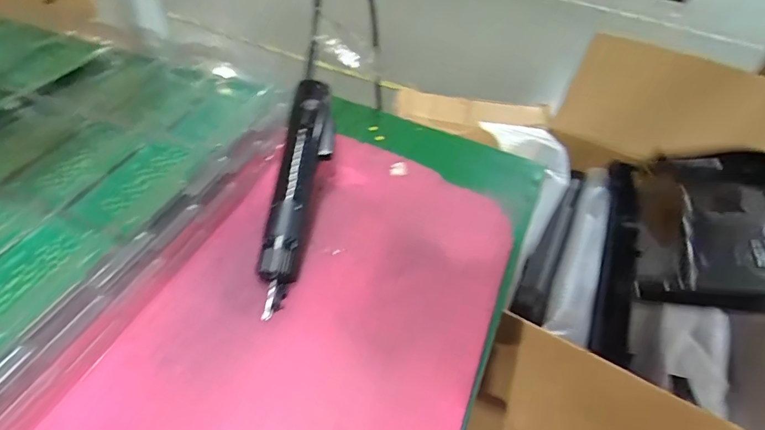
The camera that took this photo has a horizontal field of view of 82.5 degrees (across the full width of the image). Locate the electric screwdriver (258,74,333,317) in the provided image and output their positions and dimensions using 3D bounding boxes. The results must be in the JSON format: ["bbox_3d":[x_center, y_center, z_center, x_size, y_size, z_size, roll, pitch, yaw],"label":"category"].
[{"bbox_3d":[-0.074,-0.025,0.381,0.037,0.030,0.216,5,67,7],"label":"electric screwdriver"}]

